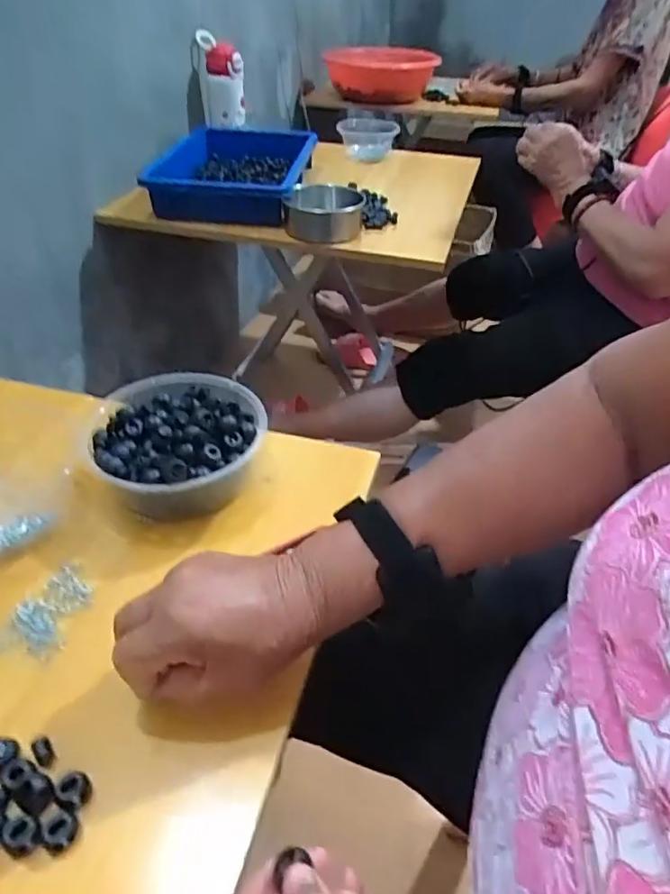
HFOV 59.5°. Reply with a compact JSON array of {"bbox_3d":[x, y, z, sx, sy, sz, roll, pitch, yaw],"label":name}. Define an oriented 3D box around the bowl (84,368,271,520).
[{"bbox_3d":[-0.125,-0.006,0.482,0.132,0.059,0.139,1,41,0],"label":"bowl"}]

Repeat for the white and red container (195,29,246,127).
[{"bbox_3d":[-0.216,-0.689,1.114,0.091,0.138,0.053,15,43,15],"label":"white and red container"}]

